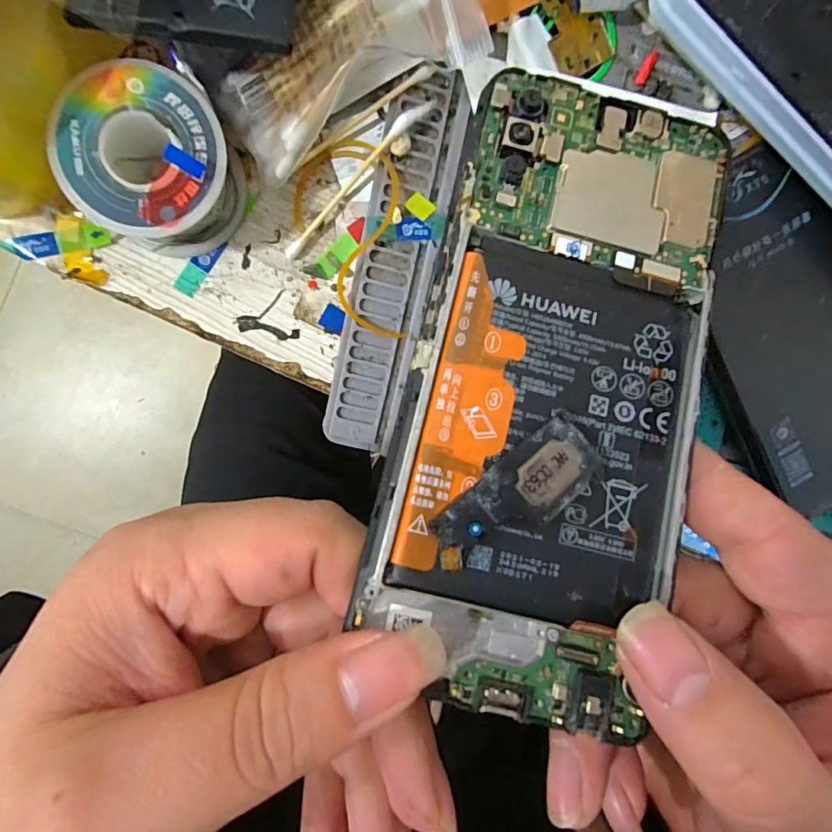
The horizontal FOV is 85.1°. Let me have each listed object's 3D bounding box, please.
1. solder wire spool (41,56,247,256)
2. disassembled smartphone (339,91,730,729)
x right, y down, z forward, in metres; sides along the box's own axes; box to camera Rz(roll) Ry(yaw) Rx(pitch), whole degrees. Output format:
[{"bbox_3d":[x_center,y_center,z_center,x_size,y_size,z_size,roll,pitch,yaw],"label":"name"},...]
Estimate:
[{"bbox_3d":[-0.092,-0.089,0.162,0.051,0.032,0.053,-1,96,-7],"label":"solder wire spool"},{"bbox_3d":[0.036,-0.012,0.113,0.069,0.011,0.157,16,80,-8],"label":"disassembled smartphone"}]

